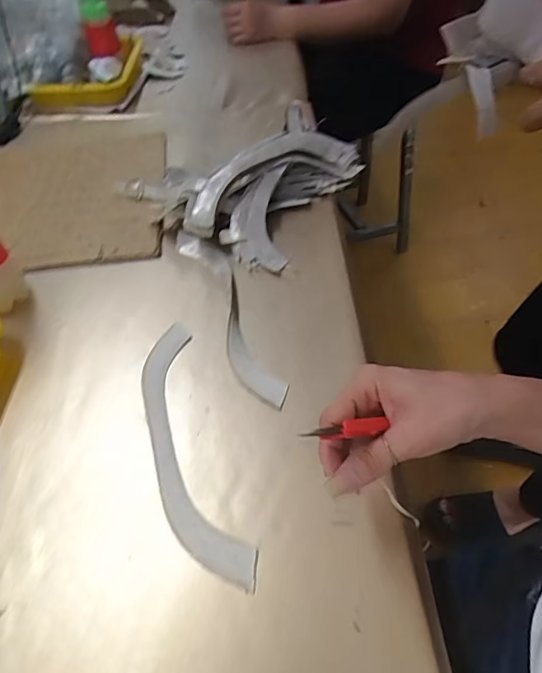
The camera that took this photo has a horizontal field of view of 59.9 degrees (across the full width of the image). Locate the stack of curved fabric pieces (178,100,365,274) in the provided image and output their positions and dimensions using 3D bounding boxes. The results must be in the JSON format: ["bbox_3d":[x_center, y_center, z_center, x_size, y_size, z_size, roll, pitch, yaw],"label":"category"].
[{"bbox_3d":[0.006,-0.185,0.603,0.131,0.090,0.246,26,55,21],"label":"stack of curved fabric pieces"}]

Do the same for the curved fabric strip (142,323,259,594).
[{"bbox_3d":[-0.078,0.092,0.420,0.060,0.004,0.261,-14,52,-13],"label":"curved fabric strip"}]

